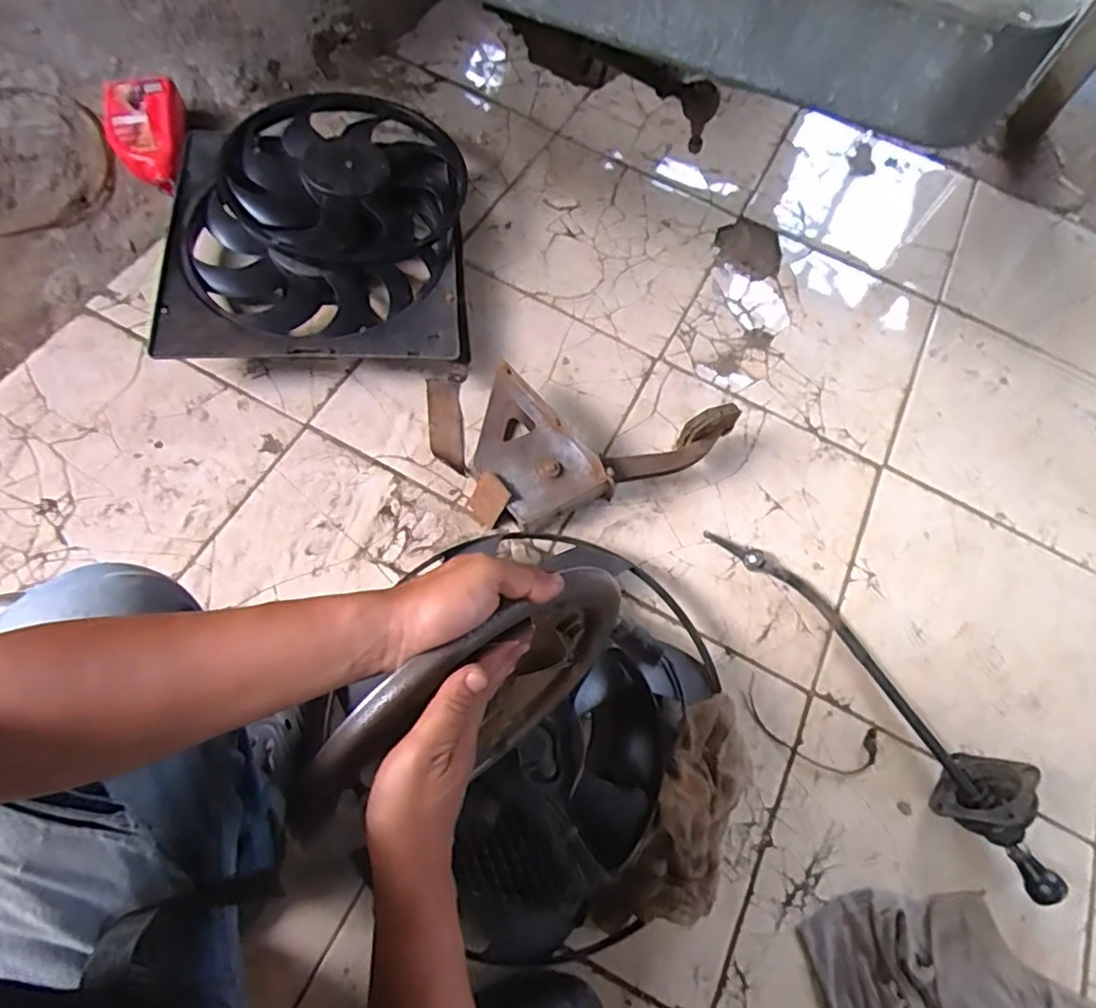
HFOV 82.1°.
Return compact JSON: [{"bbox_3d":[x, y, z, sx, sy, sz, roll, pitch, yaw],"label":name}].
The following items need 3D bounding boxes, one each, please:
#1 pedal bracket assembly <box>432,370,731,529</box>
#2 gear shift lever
[{"bbox_3d":[0.040,-0.130,0.936,0.414,0.091,0.275,-16,69,-14],"label":"pedal bracket assembly"},{"bbox_3d":[0.445,0.245,0.845,0.115,0.106,0.597,-37,75,-18],"label":"gear shift lever"}]

